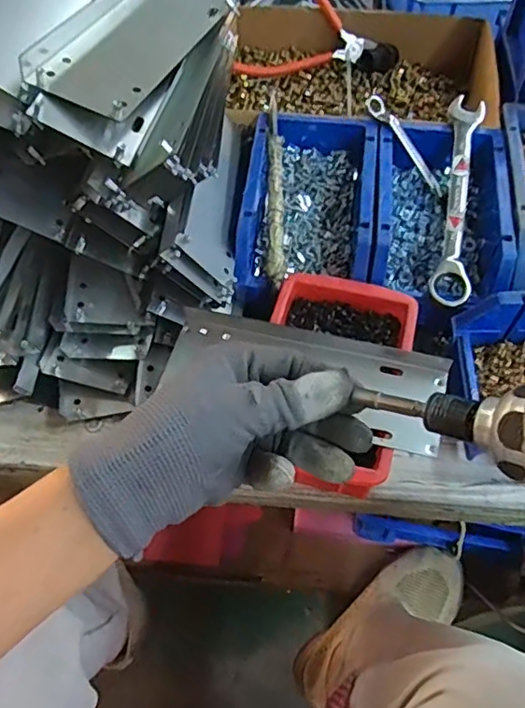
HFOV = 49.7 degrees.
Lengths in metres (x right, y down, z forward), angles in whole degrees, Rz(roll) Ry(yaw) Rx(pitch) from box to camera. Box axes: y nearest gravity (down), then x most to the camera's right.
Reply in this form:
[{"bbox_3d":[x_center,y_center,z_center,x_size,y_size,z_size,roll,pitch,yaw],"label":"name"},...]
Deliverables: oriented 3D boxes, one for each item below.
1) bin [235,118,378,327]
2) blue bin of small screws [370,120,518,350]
[{"bbox_3d":[0.038,-0.120,0.466,0.101,0.060,0.170,6,61,5],"label":"bin"},{"bbox_3d":[0.138,-0.104,0.452,0.099,0.059,0.174,6,61,5],"label":"blue bin of small screws"}]

